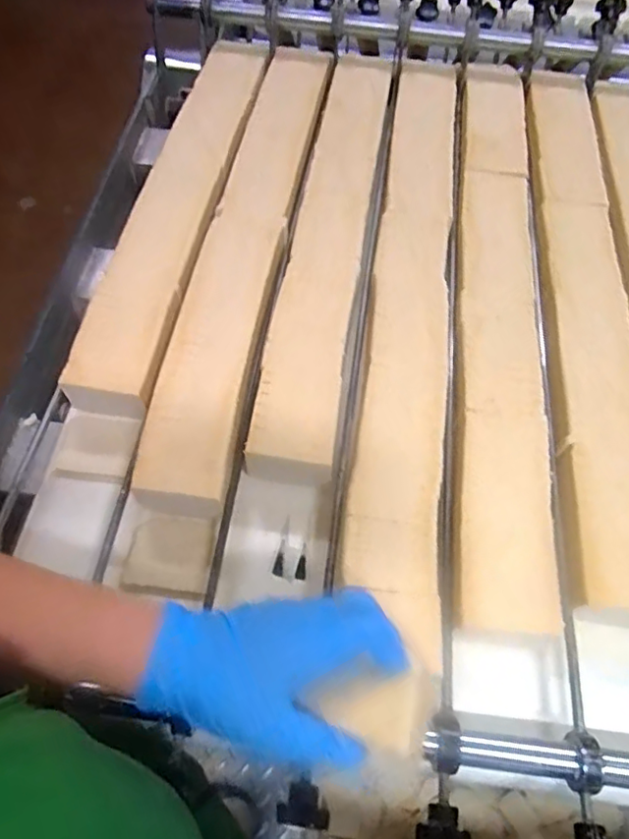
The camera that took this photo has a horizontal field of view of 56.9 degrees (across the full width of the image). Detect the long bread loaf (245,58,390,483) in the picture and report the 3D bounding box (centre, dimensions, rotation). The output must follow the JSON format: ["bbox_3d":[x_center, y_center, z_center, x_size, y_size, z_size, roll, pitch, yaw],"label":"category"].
[{"bbox_3d":[0.017,-0.211,0.673,0.085,0.052,0.616,9,60,2],"label":"long bread loaf"}]

